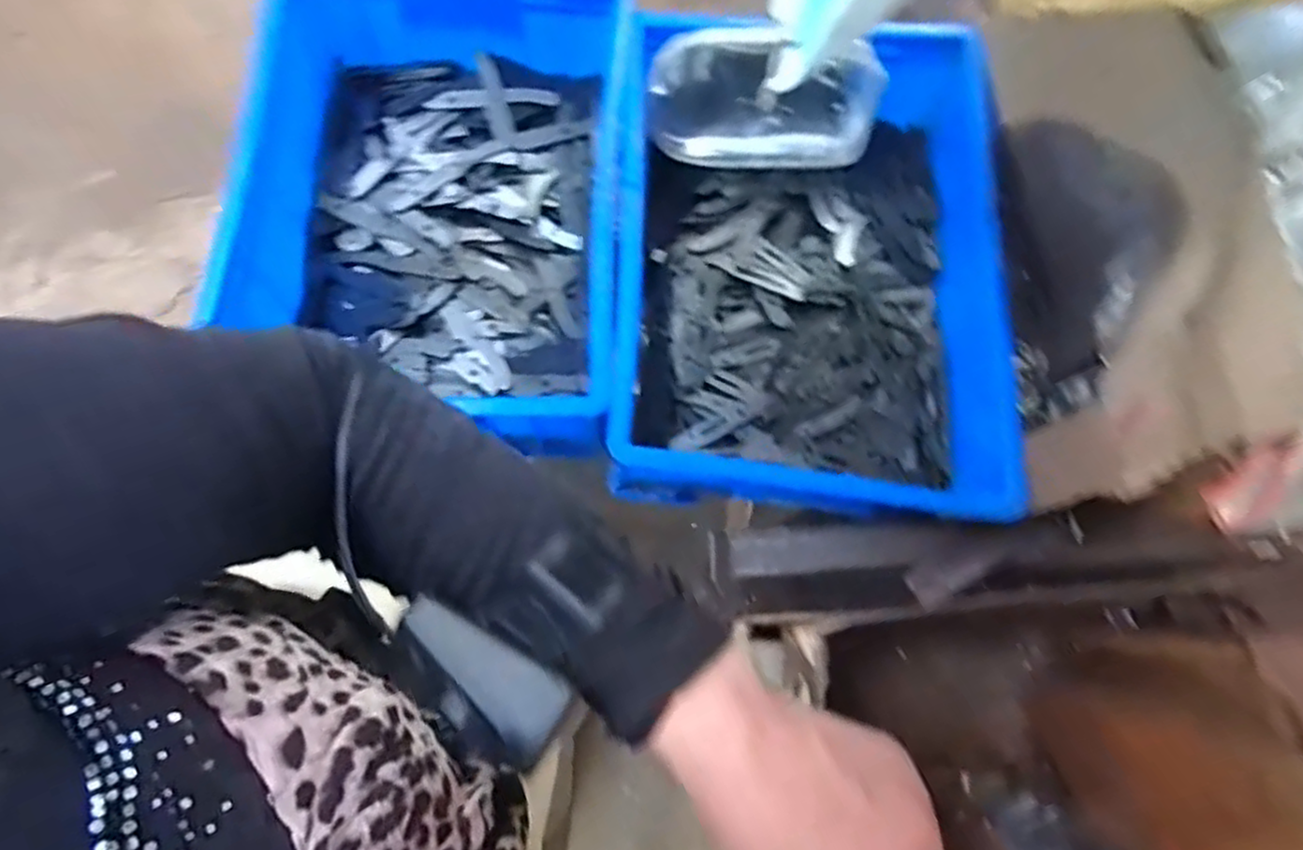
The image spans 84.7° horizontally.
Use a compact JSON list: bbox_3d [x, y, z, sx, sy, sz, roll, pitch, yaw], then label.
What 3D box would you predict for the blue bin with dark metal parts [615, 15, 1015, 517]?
[{"bbox_3d":[0.127,-0.128,0.607,0.294,0.122,0.396,4,76,-1],"label":"blue bin with dark metal parts"}]

